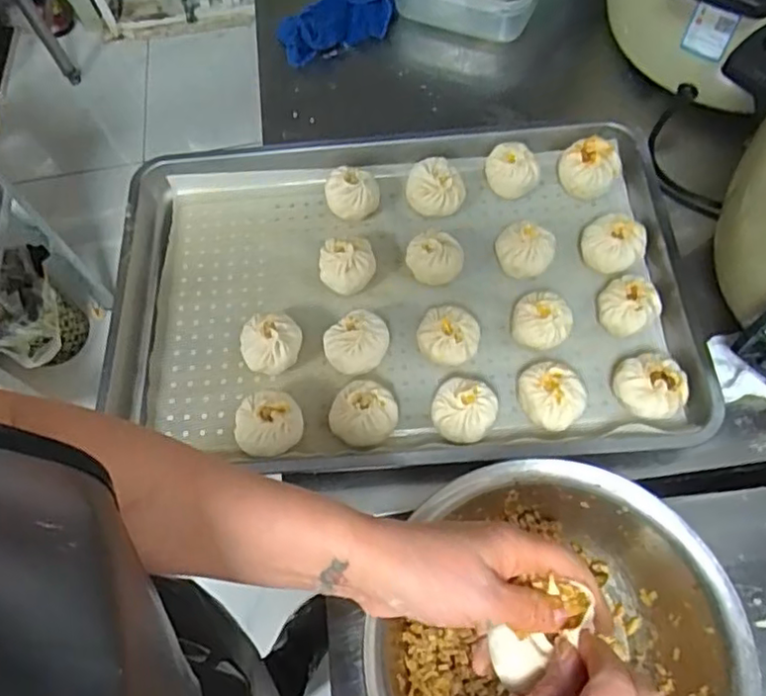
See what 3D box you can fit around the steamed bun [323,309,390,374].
[{"bbox_3d":[-0.025,-0.001,0.640,0.062,0.046,0.056,-41,68,-13],"label":"steamed bun"}]

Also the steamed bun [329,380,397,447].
[{"bbox_3d":[-0.018,0.064,0.603,0.062,0.047,0.059,-2,65,4],"label":"steamed bun"}]

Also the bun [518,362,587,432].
[{"bbox_3d":[0.159,0.047,0.597,0.058,0.047,0.065,-38,67,-12],"label":"bun"}]

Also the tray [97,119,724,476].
[{"bbox_3d":[0.010,-0.061,0.669,0.602,0.063,0.390,-5,64,1],"label":"tray"}]

